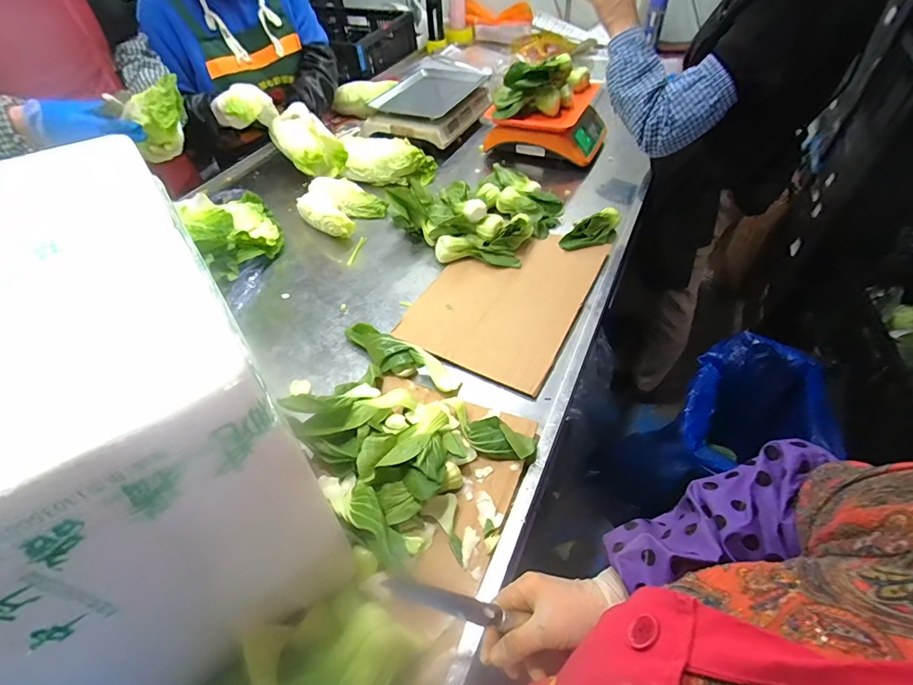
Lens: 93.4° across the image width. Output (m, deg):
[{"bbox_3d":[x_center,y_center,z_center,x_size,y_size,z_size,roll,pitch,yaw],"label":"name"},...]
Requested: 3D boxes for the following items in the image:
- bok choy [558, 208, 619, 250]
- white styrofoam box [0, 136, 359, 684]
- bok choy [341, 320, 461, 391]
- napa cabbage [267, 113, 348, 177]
[{"bbox_3d":[0.297,-0.235,0.914,0.153,0.057,0.062,-23,52,-15],"label":"bok choy"},{"bbox_3d":[-0.389,0.043,0.425,0.324,0.296,0.503,-30,54,-20],"label":"white styrofoam box"},{"bbox_3d":[-0.100,0.021,0.719,0.235,0.043,0.070,23,55,22],"label":"bok choy"},{"bbox_3d":[-0.385,-0.511,1.107,0.129,0.107,0.191,-30,54,-20],"label":"napa cabbage"}]

